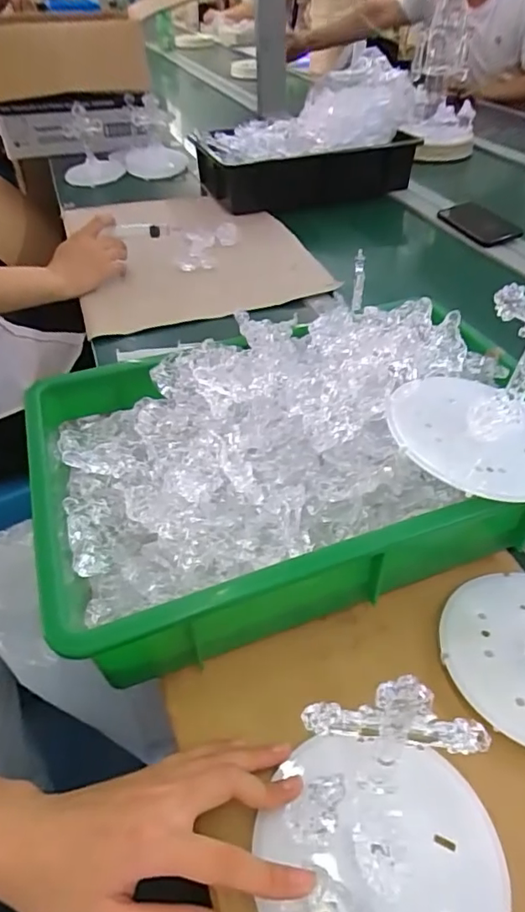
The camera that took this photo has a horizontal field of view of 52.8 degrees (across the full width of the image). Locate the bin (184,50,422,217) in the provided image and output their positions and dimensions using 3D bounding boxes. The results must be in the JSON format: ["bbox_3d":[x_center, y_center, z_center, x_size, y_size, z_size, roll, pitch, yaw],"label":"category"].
[{"bbox_3d":[0.092,-0.677,1.109,0.446,0.210,0.280,-13,45,-12],"label":"bin"}]

